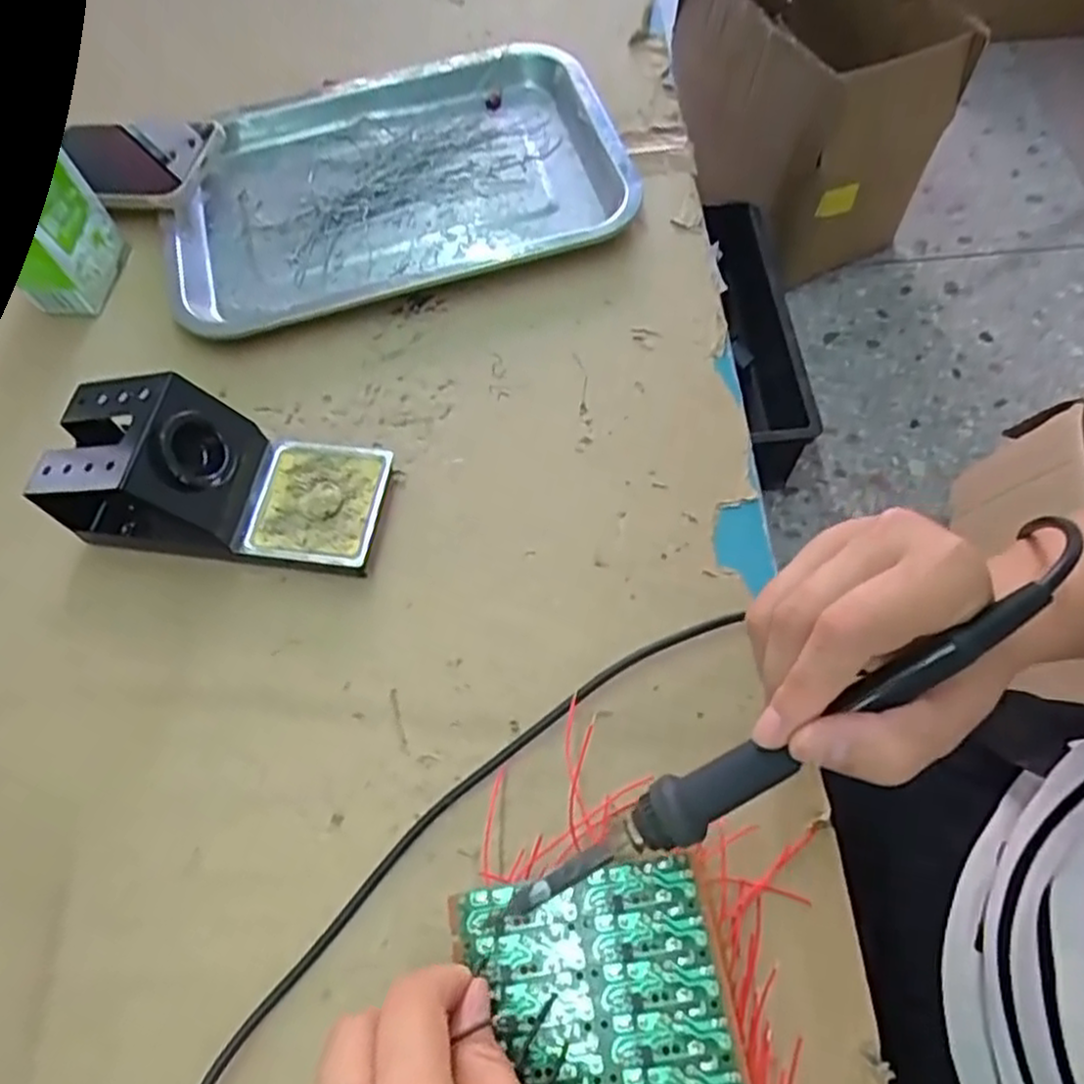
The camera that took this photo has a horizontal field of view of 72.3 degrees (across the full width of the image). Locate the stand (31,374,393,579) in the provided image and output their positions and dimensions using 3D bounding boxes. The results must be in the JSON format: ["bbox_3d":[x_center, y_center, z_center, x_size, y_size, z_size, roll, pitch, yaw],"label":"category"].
[{"bbox_3d":[-0.168,-0.035,0.386,0.159,0.074,0.071,6,64,5],"label":"stand"}]

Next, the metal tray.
[{"bbox_3d":[-0.103,-0.252,0.512,0.298,0.025,0.202,-13,64,-4],"label":"metal tray"}]

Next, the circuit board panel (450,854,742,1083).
[{"bbox_3d":[0.027,0.204,0.250,0.088,0.008,0.170,-11,67,1],"label":"circuit board panel"}]

